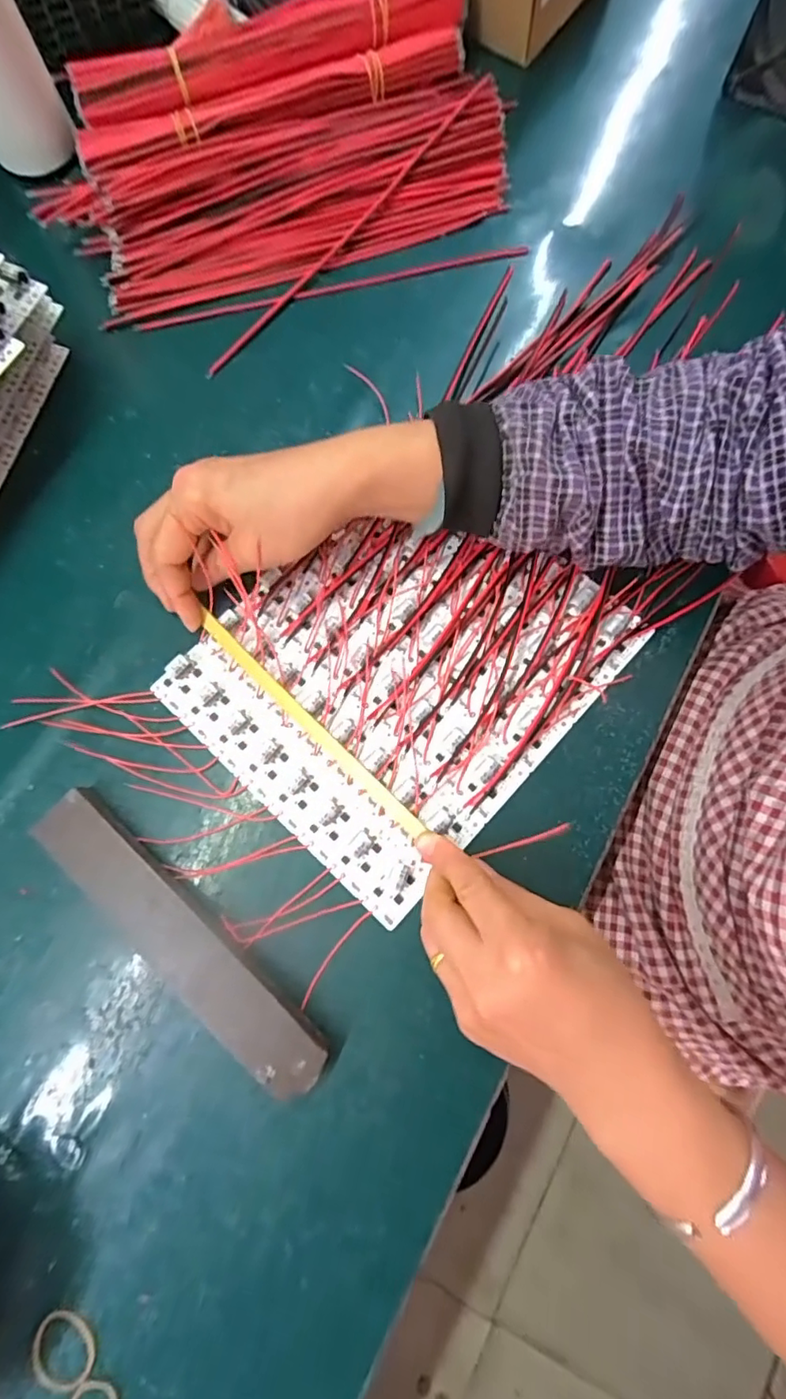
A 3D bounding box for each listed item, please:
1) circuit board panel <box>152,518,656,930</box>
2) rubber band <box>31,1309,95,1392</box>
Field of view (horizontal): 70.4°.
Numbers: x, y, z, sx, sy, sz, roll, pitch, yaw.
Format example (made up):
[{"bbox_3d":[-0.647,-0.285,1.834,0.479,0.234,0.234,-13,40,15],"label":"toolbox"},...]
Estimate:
[{"bbox_3d":[0.004,-0.022,0.338,0.196,0.013,0.227,43,81,9],"label":"circuit board panel"},{"bbox_3d":[-0.158,0.312,0.266,0.031,0.006,0.027,32,80,8],"label":"rubber band"}]

